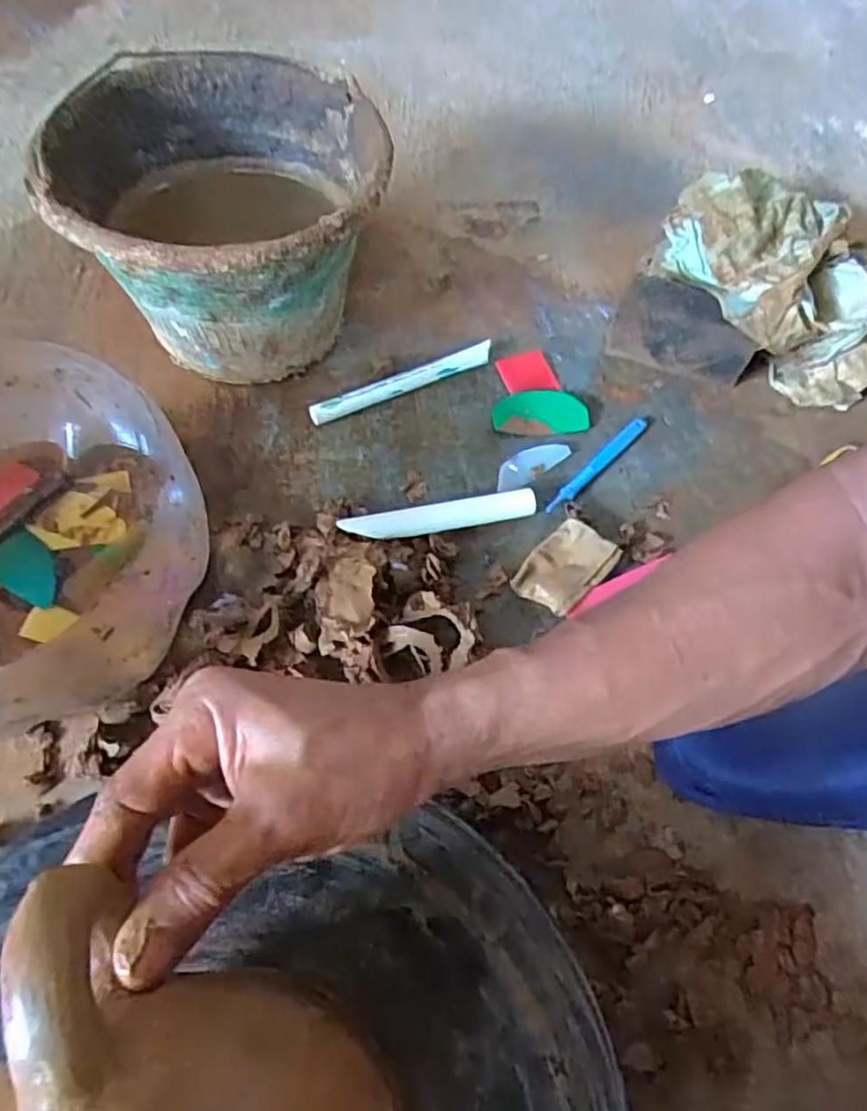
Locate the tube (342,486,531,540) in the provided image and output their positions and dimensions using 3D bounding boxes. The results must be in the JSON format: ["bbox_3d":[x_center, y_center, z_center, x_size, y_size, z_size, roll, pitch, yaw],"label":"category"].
[{"bbox_3d":[0.006,-0.029,0.540,0.147,0.022,0.018,-10,61,-8],"label":"tube"}]

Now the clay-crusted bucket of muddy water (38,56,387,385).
[{"bbox_3d":[-0.167,-0.266,0.589,0.247,0.171,0.257,1,60,-2],"label":"clay-crusted bucket of muddy water"}]

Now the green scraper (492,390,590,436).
[{"bbox_3d":[0.092,-0.126,0.610,0.083,0.011,0.041,-4,60,-5],"label":"green scraper"}]

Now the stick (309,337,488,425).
[{"bbox_3d":[-0.025,-0.152,0.617,0.173,0.021,0.015,-24,64,-15],"label":"stick"}]

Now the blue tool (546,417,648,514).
[{"bbox_3d":[0.136,-0.076,0.582,0.013,0.007,0.134,40,66,18],"label":"blue tool"}]

